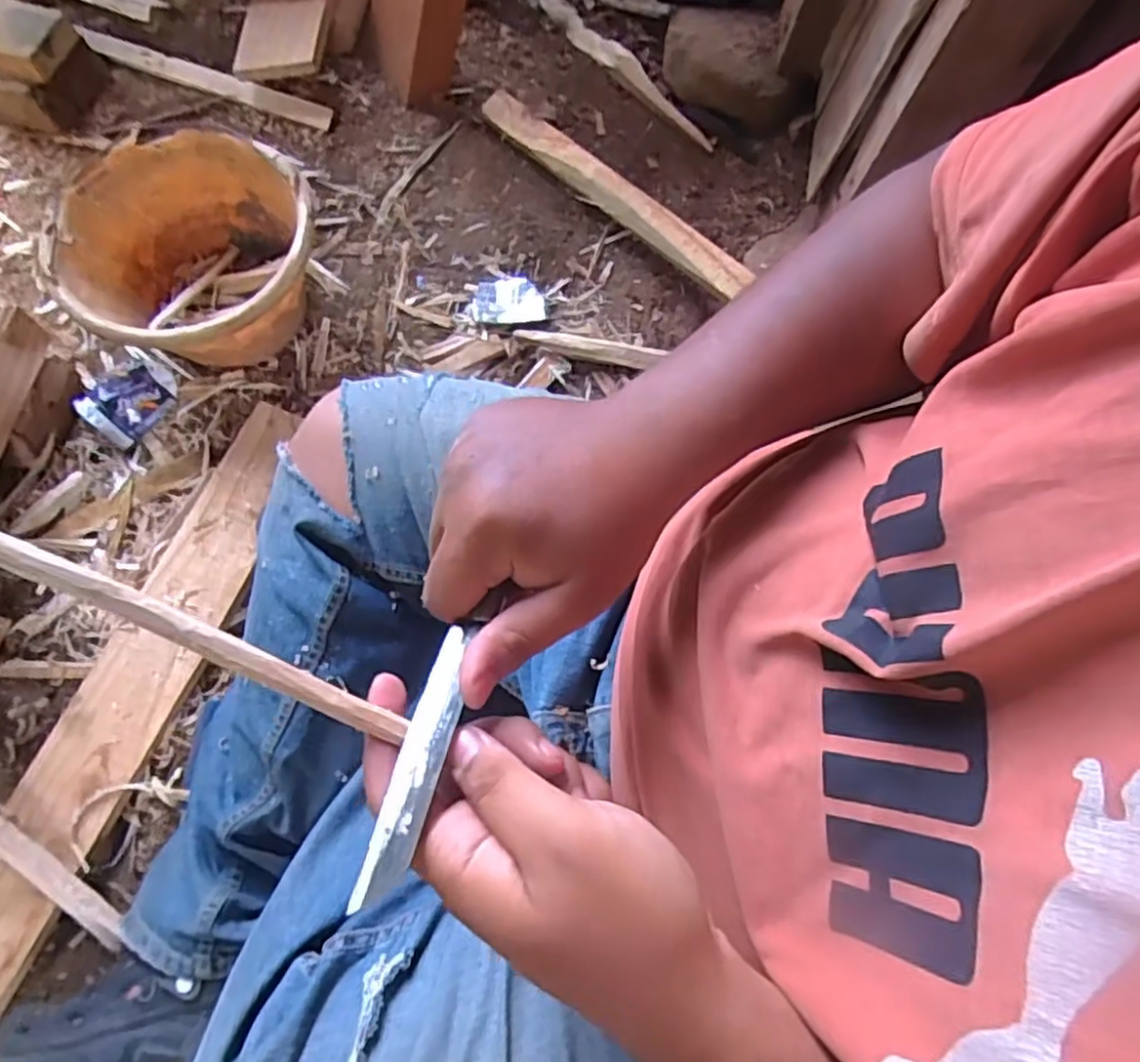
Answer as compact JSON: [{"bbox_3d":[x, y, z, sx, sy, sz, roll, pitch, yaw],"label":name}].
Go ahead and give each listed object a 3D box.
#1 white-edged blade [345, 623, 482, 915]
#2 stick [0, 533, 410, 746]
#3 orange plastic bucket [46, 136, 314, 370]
[{"bbox_3d":[-0.056,0.084,0.270,0.018,0.004,0.107,4,53,14],"label":"white-edged blade"},{"bbox_3d":[-0.134,0.036,0.251,0.166,0.005,0.011,31,70,-17],"label":"stick"},{"bbox_3d":[-0.405,-0.286,0.782,0.245,0.154,0.246,1,73,-4],"label":"orange plastic bucket"}]

